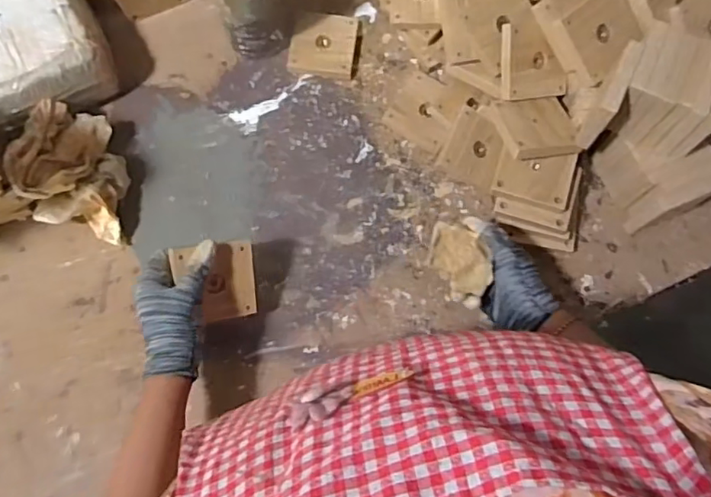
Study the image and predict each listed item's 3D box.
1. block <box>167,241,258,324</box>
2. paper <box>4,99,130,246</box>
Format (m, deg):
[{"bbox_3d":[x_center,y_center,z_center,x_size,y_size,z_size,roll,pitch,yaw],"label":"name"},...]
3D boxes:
[{"bbox_3d":[-0.143,0.035,0.592,0.081,0.008,0.081,-9,101,-28],"label":"block"},{"bbox_3d":[-0.332,-0.091,0.658,0.126,0.048,0.151,7,79,-20],"label":"paper"}]

